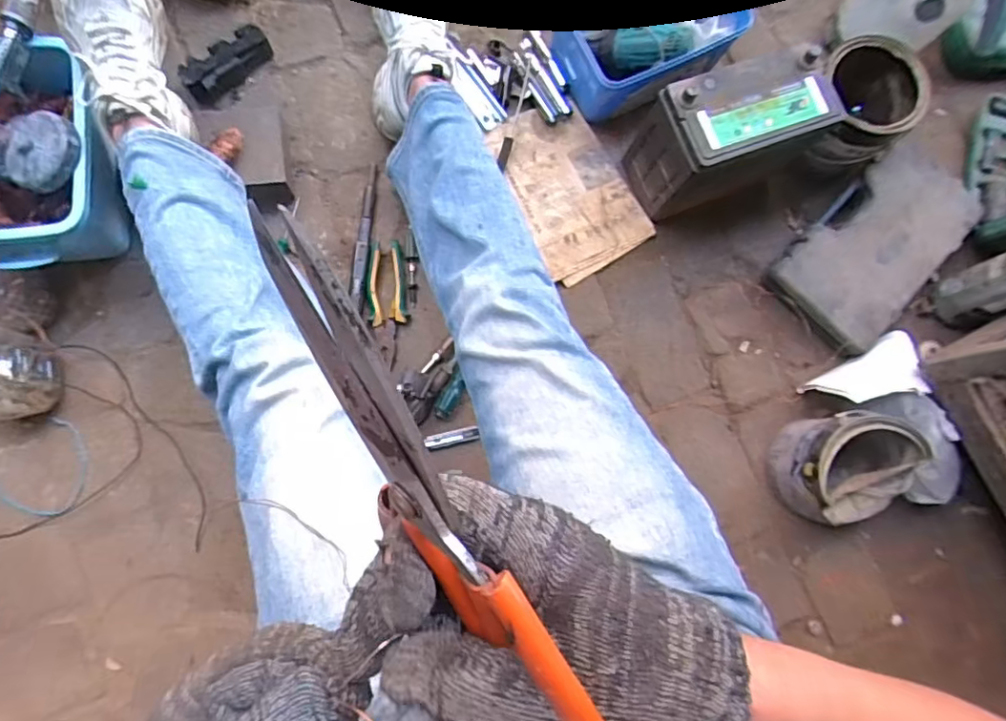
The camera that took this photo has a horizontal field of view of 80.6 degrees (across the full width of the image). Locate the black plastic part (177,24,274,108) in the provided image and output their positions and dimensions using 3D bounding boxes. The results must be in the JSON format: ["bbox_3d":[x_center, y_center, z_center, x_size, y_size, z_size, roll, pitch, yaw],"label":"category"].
[{"bbox_3d":[-0.397,-0.427,0.853,0.134,0.040,0.054,-42,87,-8],"label":"black plastic part"}]

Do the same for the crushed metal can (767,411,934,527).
[{"bbox_3d":[0.450,0.142,0.775,0.147,0.144,0.141,5,82,-4],"label":"crushed metal can"}]

